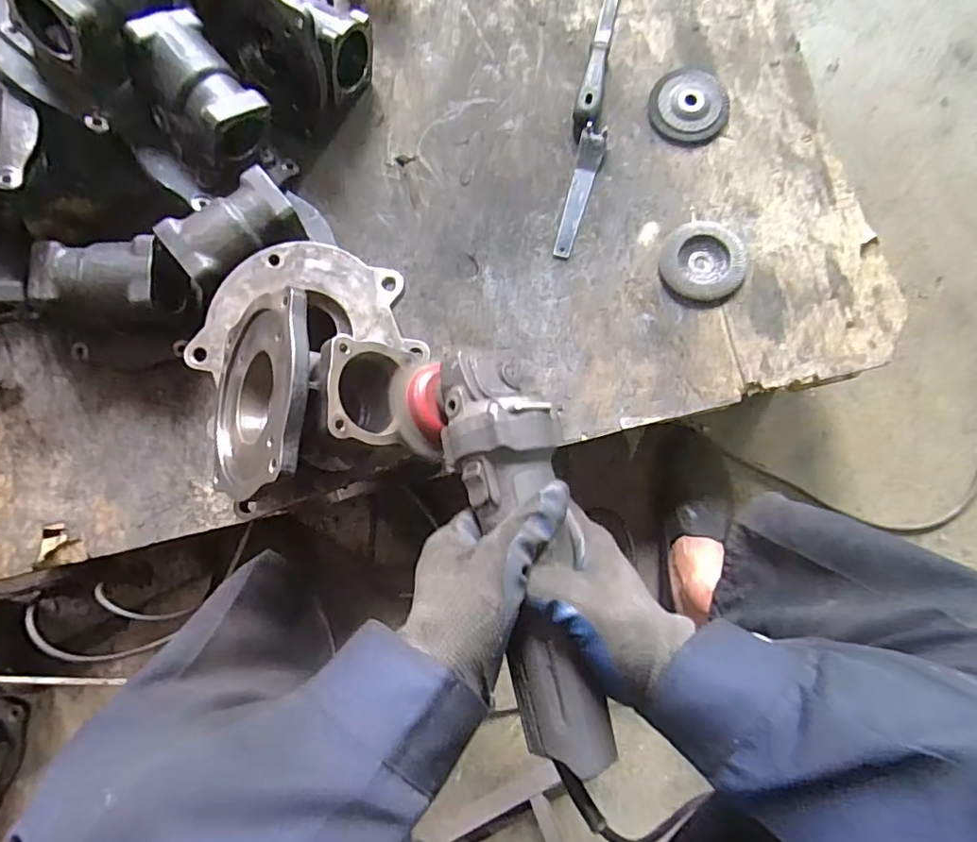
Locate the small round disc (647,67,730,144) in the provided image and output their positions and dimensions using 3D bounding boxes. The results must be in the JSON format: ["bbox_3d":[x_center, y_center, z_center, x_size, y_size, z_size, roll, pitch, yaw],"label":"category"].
[{"bbox_3d":[0.247,-0.388,0.682,0.092,0.018,0.094,0,84,0],"label":"small round disc"}]

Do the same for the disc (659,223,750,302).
[{"bbox_3d":[0.250,-0.188,0.648,0.093,0.019,0.096,0,84,0],"label":"disc"}]

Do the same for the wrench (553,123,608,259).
[{"bbox_3d":[0.110,-0.273,0.666,0.030,0.020,0.159,15,84,1],"label":"wrench"}]

